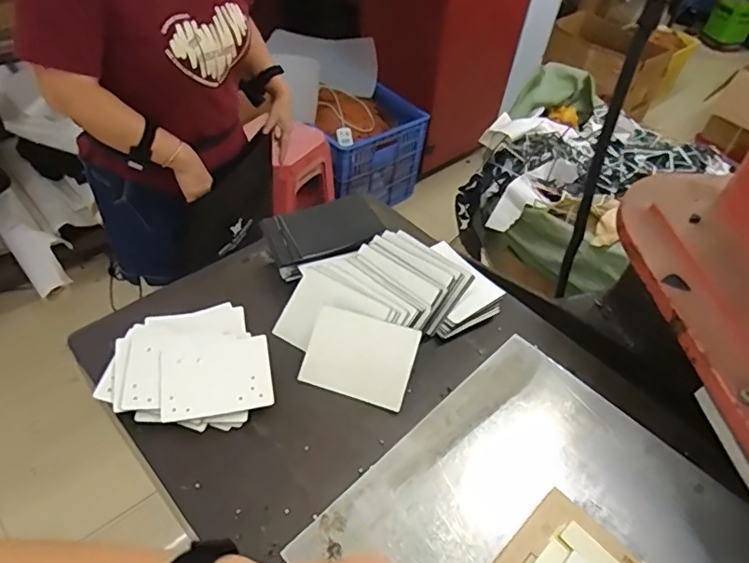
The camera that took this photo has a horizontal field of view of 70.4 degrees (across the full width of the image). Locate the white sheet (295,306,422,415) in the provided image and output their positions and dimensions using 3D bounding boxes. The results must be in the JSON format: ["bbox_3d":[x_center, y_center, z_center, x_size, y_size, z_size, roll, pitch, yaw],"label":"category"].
[{"bbox_3d":[-0.015,0.076,0.537,0.106,0.007,0.083,16,80,11],"label":"white sheet"}]

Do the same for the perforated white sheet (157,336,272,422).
[{"bbox_3d":[-0.150,0.090,0.504,0.101,0.005,0.075,-11,50,-16],"label":"perforated white sheet"}]

